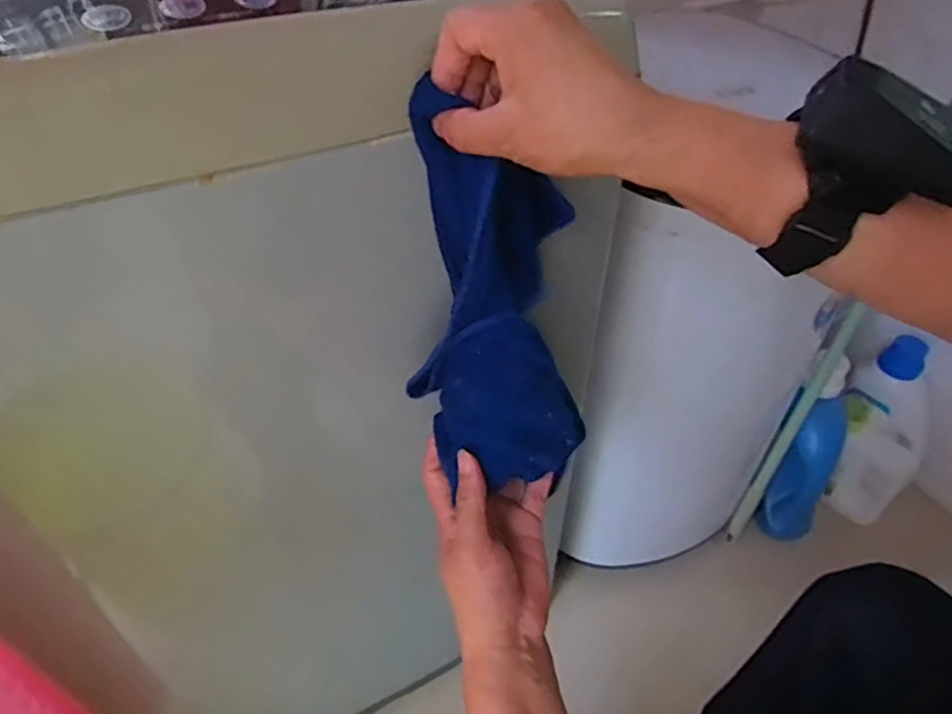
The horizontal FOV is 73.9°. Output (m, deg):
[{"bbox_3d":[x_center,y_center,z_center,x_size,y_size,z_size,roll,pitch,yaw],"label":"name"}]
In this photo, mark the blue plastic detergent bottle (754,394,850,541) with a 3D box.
[{"bbox_3d":[0.519,0.179,0.996,0.073,0.242,0.059,24,18,23],"label":"blue plastic detergent bottle"}]

